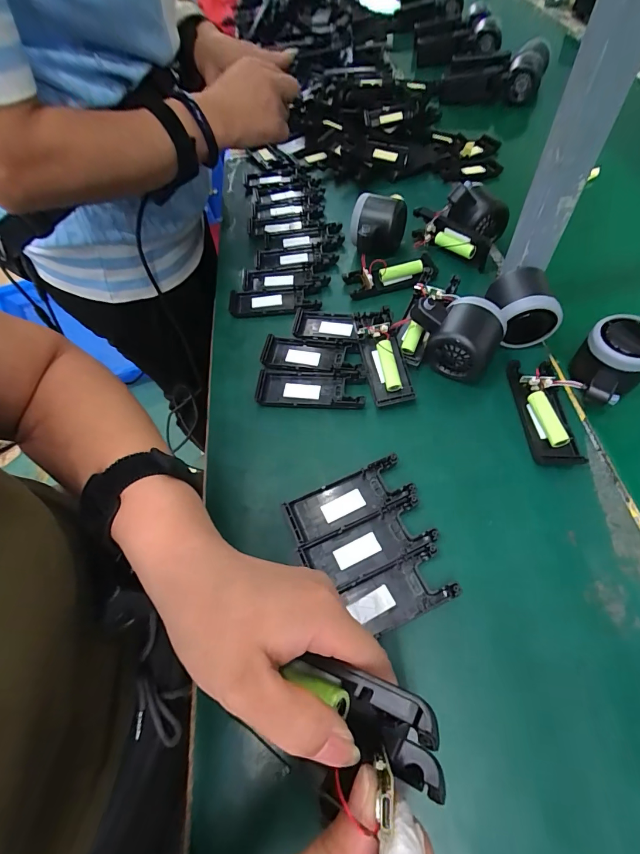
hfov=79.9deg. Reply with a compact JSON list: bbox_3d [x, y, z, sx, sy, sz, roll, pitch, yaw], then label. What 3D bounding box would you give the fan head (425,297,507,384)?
[{"bbox_3d":[0.136,-0.081,0.355,0.056,0.058,0.059,27,65,19],"label":"fan head"}]

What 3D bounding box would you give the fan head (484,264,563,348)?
[{"bbox_3d":[0.190,-0.113,0.368,0.062,0.060,0.057,-2,60,3],"label":"fan head"}]

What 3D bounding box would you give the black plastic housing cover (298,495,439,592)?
[{"bbox_3d":[0.036,0.090,0.292,0.097,0.010,0.041,-21,60,-8],"label":"black plastic housing cover"}]

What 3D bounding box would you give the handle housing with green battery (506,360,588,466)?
[{"bbox_3d":[0.196,-0.017,0.334,0.042,0.020,0.103,-3,60,3],"label":"handle housing with green battery"}]

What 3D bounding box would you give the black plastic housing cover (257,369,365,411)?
[{"bbox_3d":[-0.009,-0.037,0.370,0.102,0.010,0.040,2,60,6],"label":"black plastic housing cover"}]

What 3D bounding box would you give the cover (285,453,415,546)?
[{"bbox_3d":[0.023,0.059,0.312,0.100,0.011,0.037,-21,60,-8],"label":"cover"}]

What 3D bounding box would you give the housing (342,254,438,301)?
[{"bbox_3d":[0.082,-0.177,0.433,0.101,0.024,0.035,-13,60,-3],"label":"housing"}]

